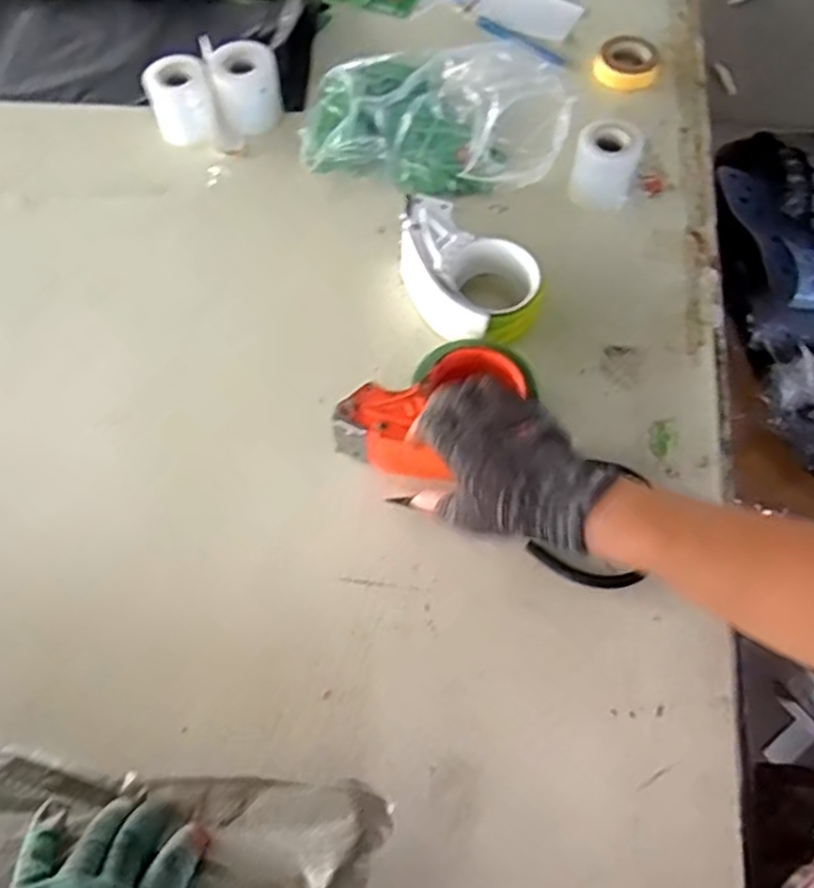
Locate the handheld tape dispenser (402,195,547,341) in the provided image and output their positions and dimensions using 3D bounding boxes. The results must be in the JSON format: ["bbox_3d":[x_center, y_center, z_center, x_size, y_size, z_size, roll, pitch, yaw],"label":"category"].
[{"bbox_3d":[0.052,-0.154,0.664,0.160,0.061,0.094,37,71,17],"label":"handheld tape dispenser"}]

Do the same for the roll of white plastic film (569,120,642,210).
[{"bbox_3d":[0.198,-0.278,0.710,0.062,0.058,0.055,12,65,8],"label":"roll of white plastic film"}]

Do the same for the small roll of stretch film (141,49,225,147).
[{"bbox_3d":[-0.238,-0.365,0.762,0.068,0.061,0.066,-20,65,-7],"label":"small roll of stretch film"}]

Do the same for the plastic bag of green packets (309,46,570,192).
[{"bbox_3d":[0.031,-0.333,0.732,0.258,0.087,0.139,14,66,8],"label":"plastic bag of green packets"}]

